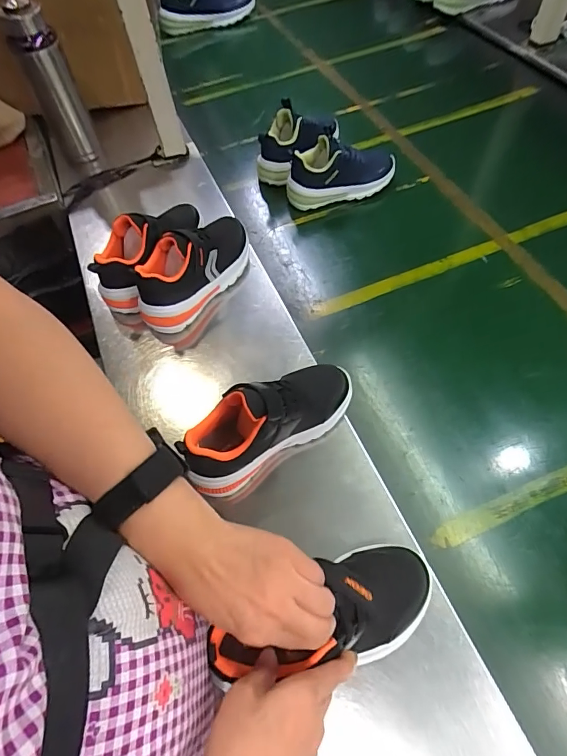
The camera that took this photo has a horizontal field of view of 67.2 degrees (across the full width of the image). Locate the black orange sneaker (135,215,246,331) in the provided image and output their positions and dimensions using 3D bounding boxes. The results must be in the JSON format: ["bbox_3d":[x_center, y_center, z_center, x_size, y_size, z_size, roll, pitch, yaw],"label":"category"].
[{"bbox_3d":[-0.126,-0.159,0.604,0.074,0.102,0.208,32,65,21],"label":"black orange sneaker"}]

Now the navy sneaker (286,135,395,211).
[{"bbox_3d":[0.101,-0.374,0.764,0.196,0.097,0.082,-15,57,-5],"label":"navy sneaker"}]

